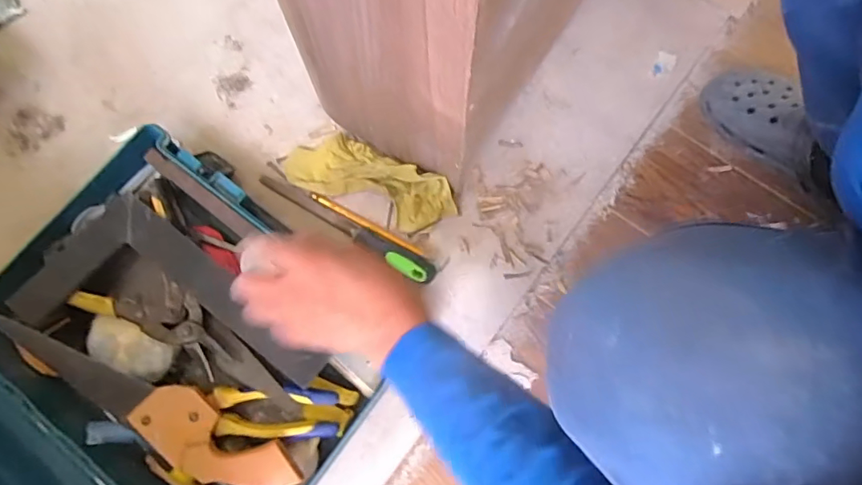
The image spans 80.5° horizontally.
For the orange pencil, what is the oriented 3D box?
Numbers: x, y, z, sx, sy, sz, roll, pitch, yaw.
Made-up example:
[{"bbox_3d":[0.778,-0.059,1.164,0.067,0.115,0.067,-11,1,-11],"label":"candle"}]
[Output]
[{"bbox_3d":[-0.081,-0.024,0.638,0.158,0.007,0.011,28,78,7],"label":"orange pencil"}]

